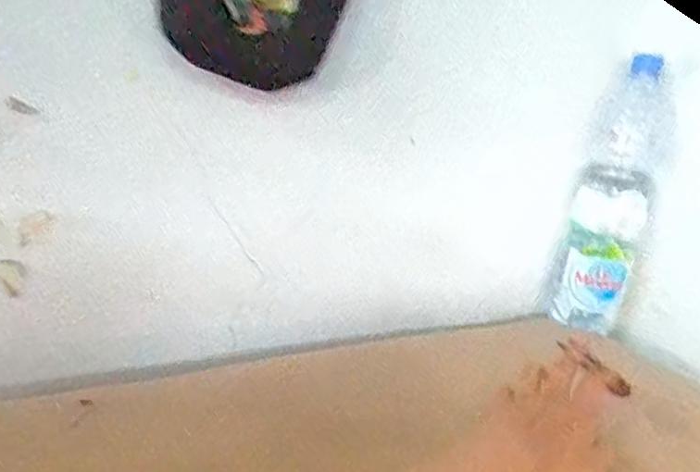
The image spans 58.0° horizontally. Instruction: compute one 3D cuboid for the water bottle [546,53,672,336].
[{"bbox_3d":[0.303,-0.040,0.730,0.084,0.294,0.083,17,23,27],"label":"water bottle"}]

